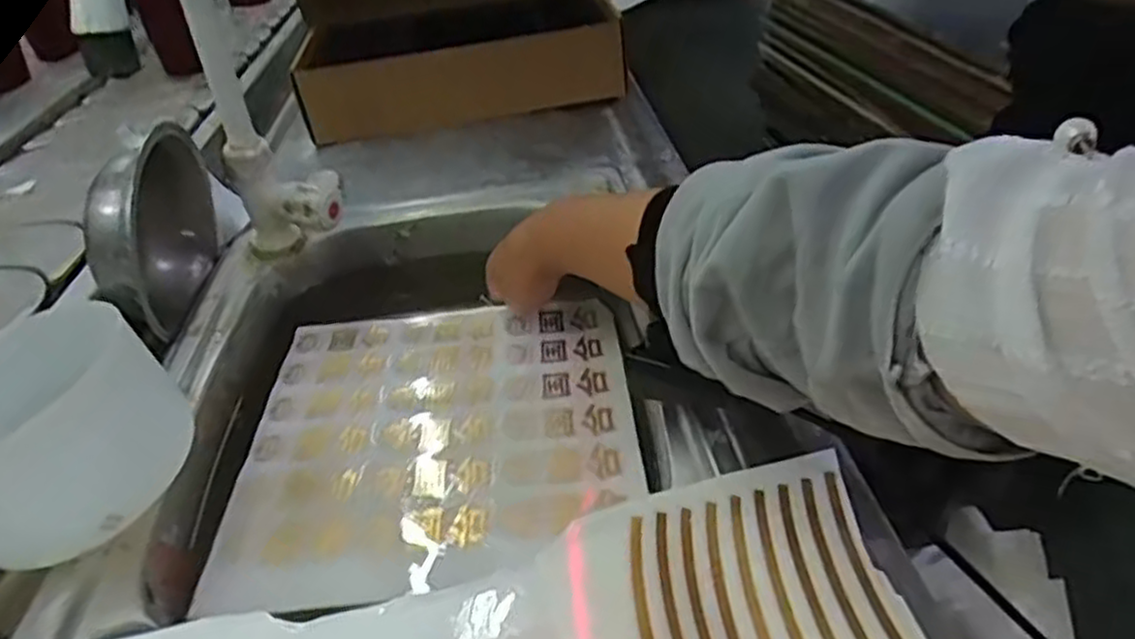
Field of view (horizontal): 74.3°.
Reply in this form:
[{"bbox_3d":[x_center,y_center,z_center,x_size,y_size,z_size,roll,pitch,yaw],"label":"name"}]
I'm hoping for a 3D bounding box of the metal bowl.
[{"bbox_3d":[-0.317,-0.060,0.576,0.053,0.136,0.145,-2,35,2],"label":"metal bowl"}]

